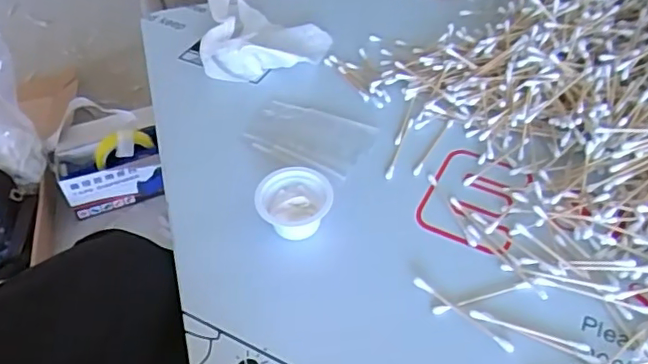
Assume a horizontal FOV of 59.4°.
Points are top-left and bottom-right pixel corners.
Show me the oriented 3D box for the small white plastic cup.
[{"bbox_3d":[-0.021,0.014,0.414,0.053,0.029,0.046,-8,49,-3],"label":"small white plastic cup"}]

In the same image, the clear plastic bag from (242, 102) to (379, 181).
[{"bbox_3d":[-0.015,-0.039,0.483,0.106,0.005,0.068,17,52,18],"label":"clear plastic bag"}]

